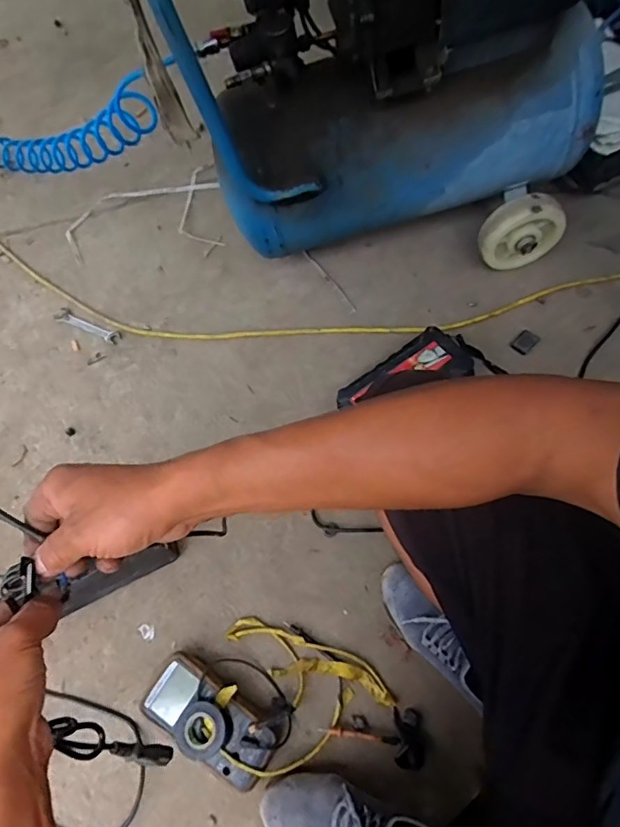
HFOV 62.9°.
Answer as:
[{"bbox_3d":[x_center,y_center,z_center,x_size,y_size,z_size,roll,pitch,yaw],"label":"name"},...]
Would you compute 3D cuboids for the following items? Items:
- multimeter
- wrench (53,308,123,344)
[{"bbox_3d":[-0.130,0.397,0.659,0.178,0.052,0.085,34,71,16],"label":"multimeter"},{"bbox_3d":[-0.419,-0.165,0.957,0.142,0.004,0.029,23,68,12],"label":"wrench"}]

